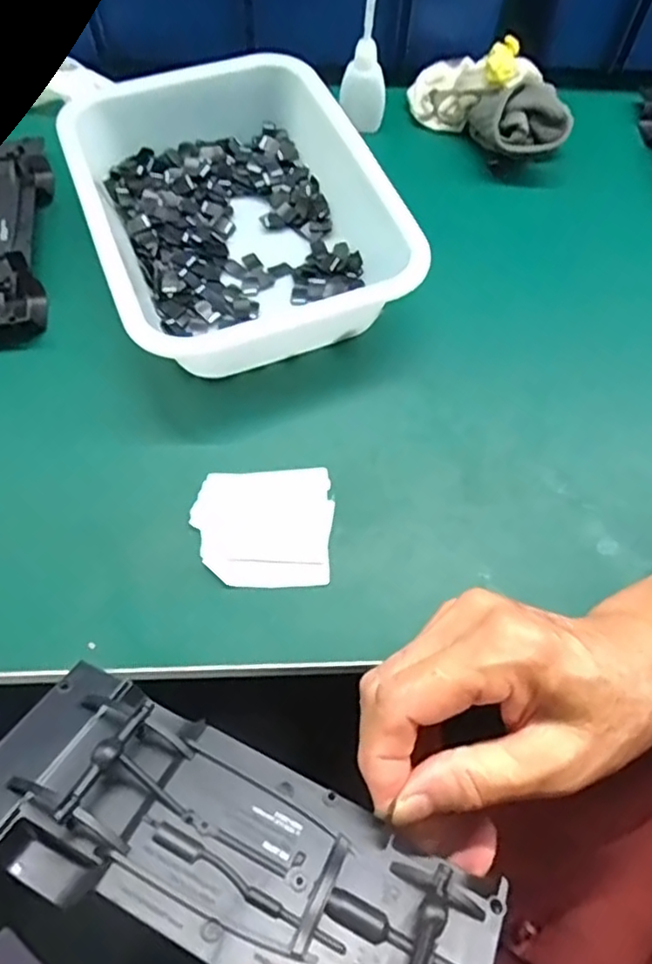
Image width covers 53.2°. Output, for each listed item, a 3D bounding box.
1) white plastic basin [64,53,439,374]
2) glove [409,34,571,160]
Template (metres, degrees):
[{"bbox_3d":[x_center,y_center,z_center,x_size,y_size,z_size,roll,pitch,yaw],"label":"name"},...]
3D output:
[{"bbox_3d":[-0.062,-0.183,0.443,0.185,0.059,0.247,-19,64,-12],"label":"white plastic basin"},{"bbox_3d":[0.134,-0.308,0.514,0.075,0.066,0.141,-41,60,-19],"label":"glove"}]

